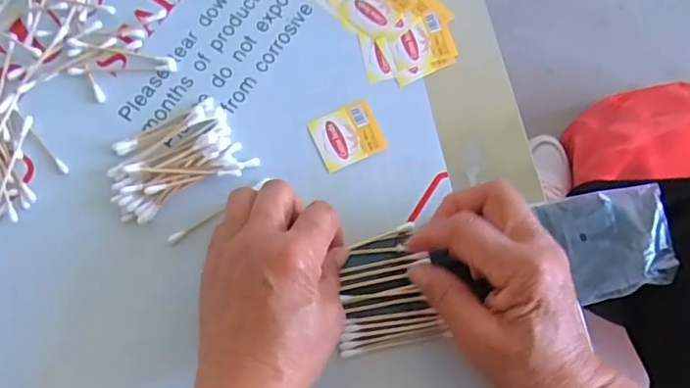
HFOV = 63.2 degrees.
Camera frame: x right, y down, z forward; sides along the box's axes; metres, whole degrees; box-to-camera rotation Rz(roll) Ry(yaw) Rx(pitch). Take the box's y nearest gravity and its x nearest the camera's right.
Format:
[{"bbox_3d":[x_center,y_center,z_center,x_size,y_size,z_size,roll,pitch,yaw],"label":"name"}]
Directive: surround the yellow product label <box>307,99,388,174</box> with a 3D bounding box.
[{"bbox_3d":[0.002,-0.040,0.373,0.043,0.004,0.039,-23,74,-4],"label":"yellow product label"}]

